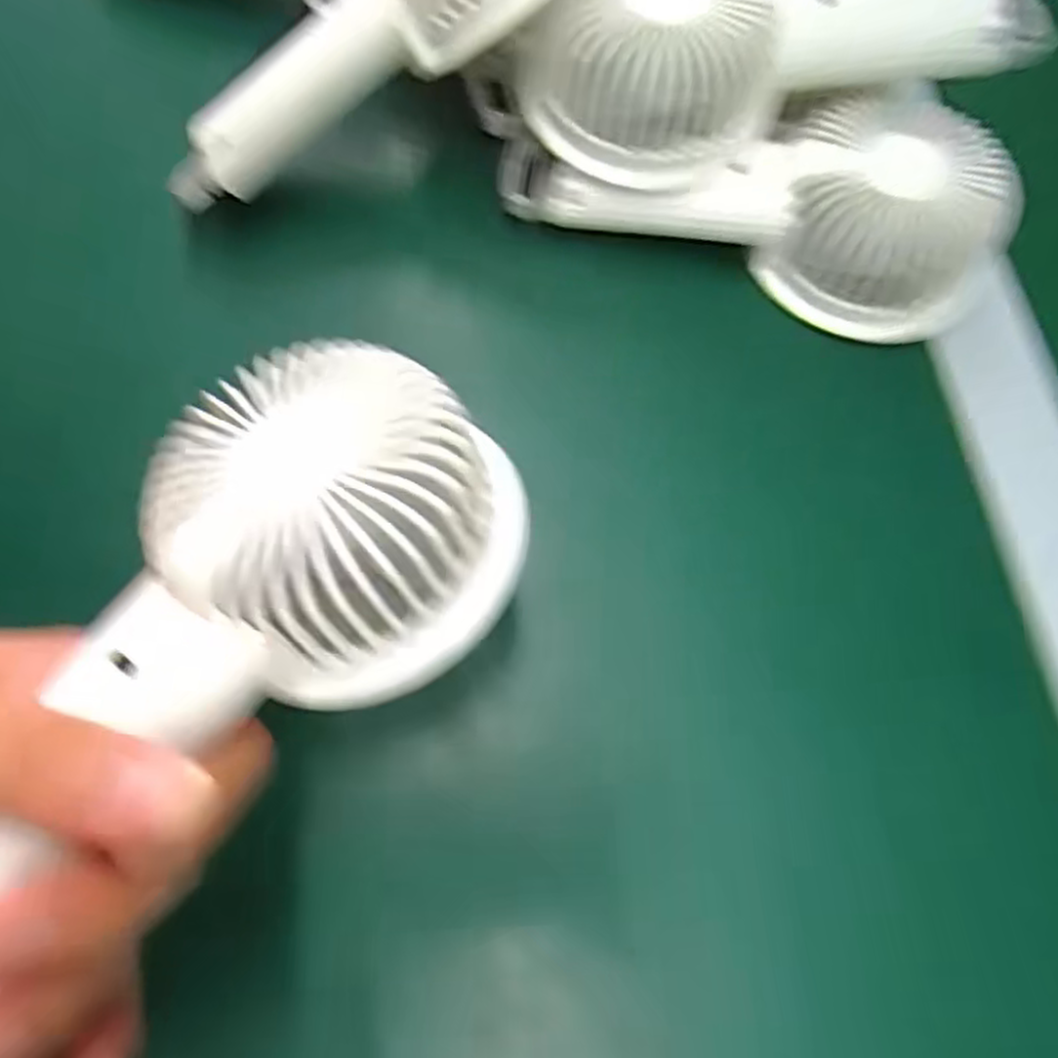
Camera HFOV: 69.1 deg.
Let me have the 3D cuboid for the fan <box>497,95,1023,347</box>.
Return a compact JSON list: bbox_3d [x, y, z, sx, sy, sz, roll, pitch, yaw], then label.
[{"bbox_3d":[0.083,-0.129,0.291,0.184,0.044,0.080,11,71,2],"label":"fan"}]

